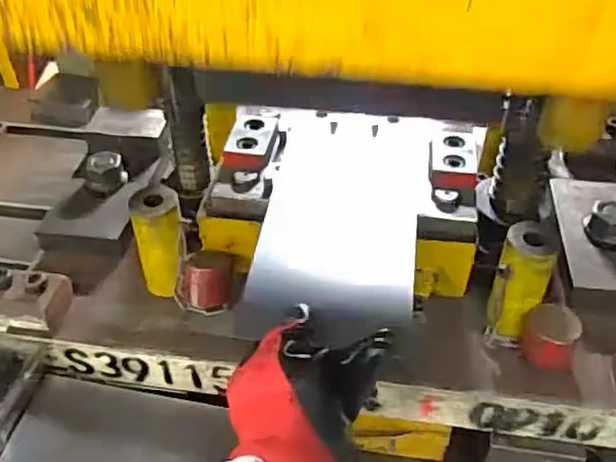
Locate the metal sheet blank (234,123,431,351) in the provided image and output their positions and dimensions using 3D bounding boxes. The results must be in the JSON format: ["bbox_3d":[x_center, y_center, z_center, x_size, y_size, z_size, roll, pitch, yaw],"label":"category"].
[{"bbox_3d":[0.030,-0.011,0.530,0.124,0.008,0.248,5,44,6],"label":"metal sheet blank"}]

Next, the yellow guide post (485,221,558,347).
[{"bbox_3d":[0.167,0.044,0.517,0.040,0.094,0.047,14,44,16],"label":"yellow guide post"}]

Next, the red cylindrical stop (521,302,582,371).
[{"bbox_3d":[0.190,0.081,0.511,0.039,0.042,0.033,16,44,18],"label":"red cylindrical stop"}]

